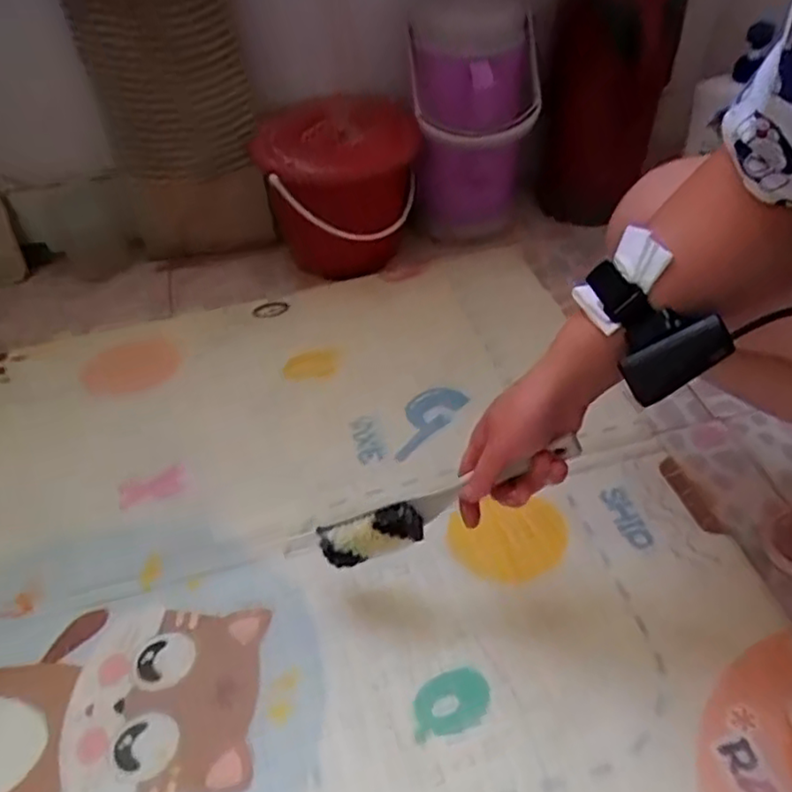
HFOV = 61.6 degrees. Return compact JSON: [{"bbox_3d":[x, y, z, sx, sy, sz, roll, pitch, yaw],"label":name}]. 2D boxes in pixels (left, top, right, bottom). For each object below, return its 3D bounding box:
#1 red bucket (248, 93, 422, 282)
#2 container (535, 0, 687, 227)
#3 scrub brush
[{"bbox_3d":[-0.077,-0.286,0.931,0.214,0.195,0.196,-8,47,-5],"label":"red bucket"},{"bbox_3d":[0.276,-0.398,0.887,0.131,0.370,0.132,22,52,22],"label":"container"},{"bbox_3d":[0.041,0.090,0.550,0.234,0.038,0.032,-26,46,13],"label":"scrub brush"}]

